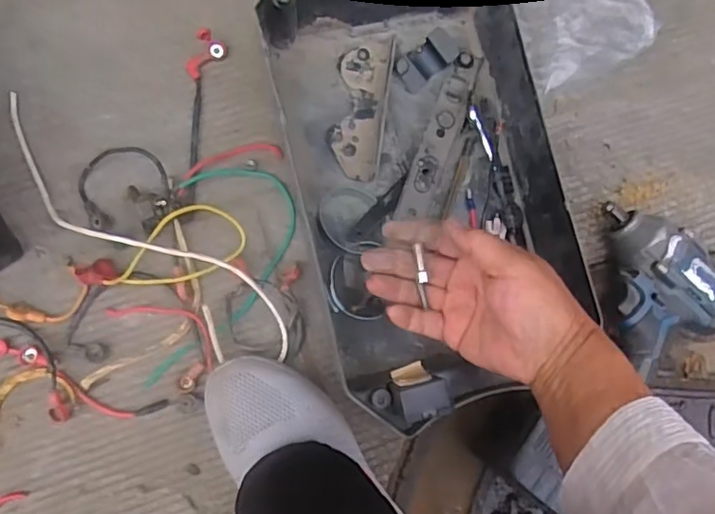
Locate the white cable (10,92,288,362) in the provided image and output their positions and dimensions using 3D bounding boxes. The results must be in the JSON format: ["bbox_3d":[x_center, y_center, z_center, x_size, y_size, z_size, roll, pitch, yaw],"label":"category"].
[{"bbox_3d":[-0.194,-0.018,0.518,0.334,0.032,0.063,38,81,-3],"label":"white cable"}]

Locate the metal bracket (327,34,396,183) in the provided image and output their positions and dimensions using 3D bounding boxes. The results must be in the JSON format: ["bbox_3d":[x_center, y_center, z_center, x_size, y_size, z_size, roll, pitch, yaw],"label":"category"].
[{"bbox_3d":[0.004,-0.141,0.548,0.048,0.022,0.134,9,84,-7],"label":"metal bracket"}]

